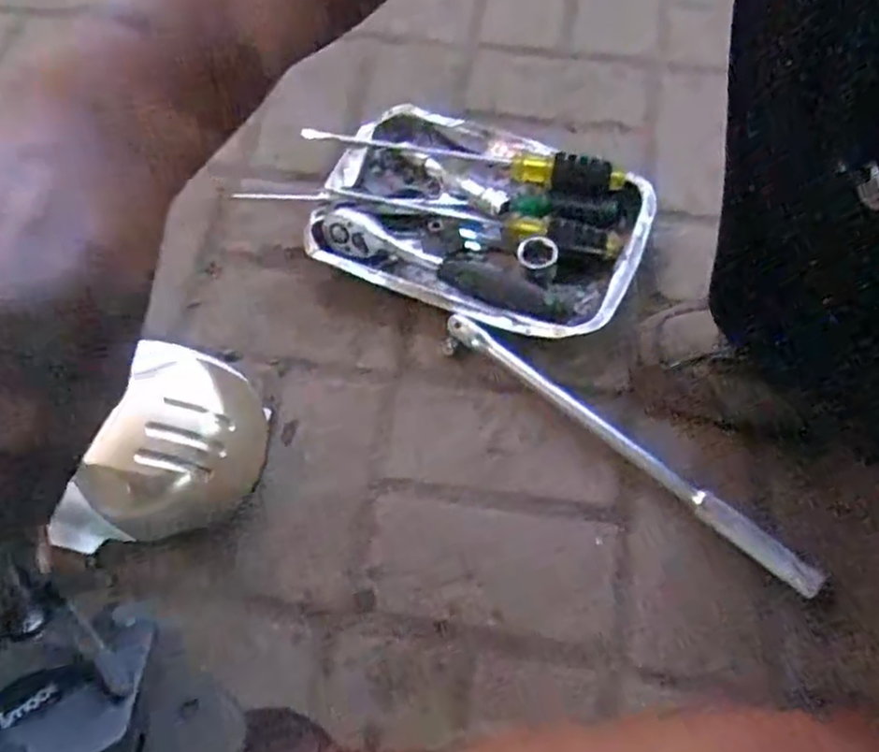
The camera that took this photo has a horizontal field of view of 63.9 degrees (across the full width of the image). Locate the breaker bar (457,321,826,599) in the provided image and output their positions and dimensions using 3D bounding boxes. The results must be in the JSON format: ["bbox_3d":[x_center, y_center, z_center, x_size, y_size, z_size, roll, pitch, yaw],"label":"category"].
[{"bbox_3d":[0.150,0.056,0.592,0.357,0.023,0.023,38,69,18],"label":"breaker bar"}]

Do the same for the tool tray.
[{"bbox_3d":[0.041,-0.156,0.691,0.315,0.054,0.216,22,65,12],"label":"tool tray"}]

